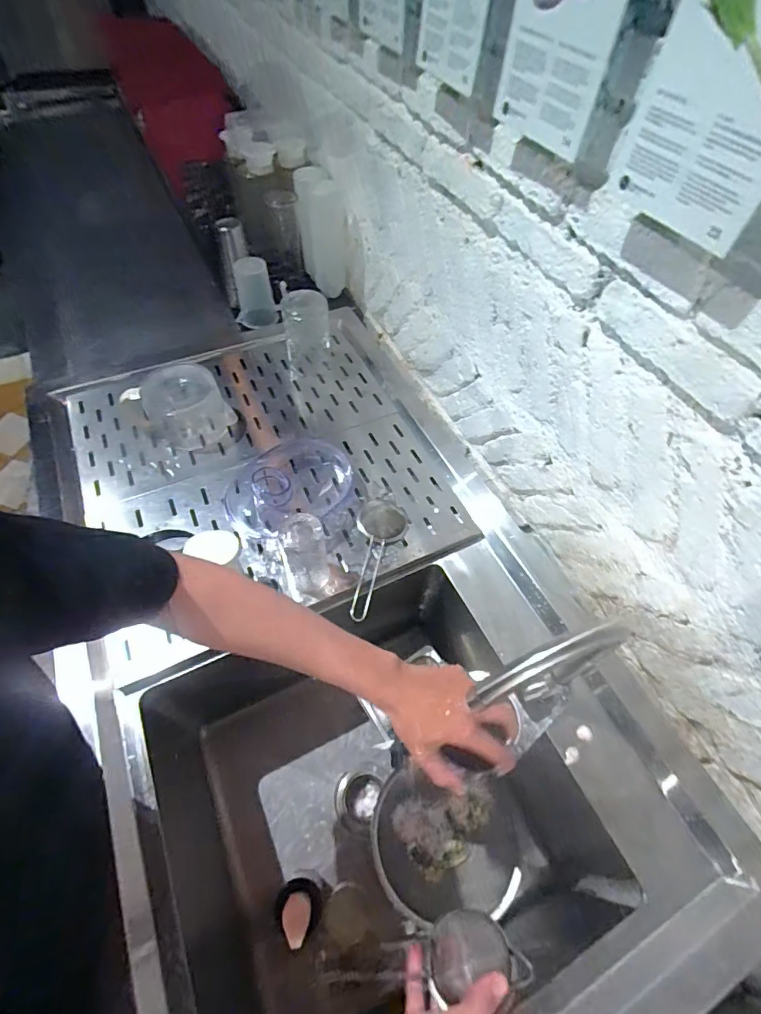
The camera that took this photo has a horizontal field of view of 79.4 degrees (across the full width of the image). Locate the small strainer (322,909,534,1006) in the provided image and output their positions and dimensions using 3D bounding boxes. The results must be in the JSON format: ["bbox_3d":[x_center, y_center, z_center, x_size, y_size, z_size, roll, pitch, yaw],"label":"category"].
[{"bbox_3d":[0.041,0.430,0.433,0.188,0.039,0.054,-13,56,3],"label":"small strainer"}]

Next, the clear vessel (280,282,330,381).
[{"bbox_3d":[-0.157,-0.377,0.984,0.092,0.165,0.091,-5,56,-6],"label":"clear vessel"}]

